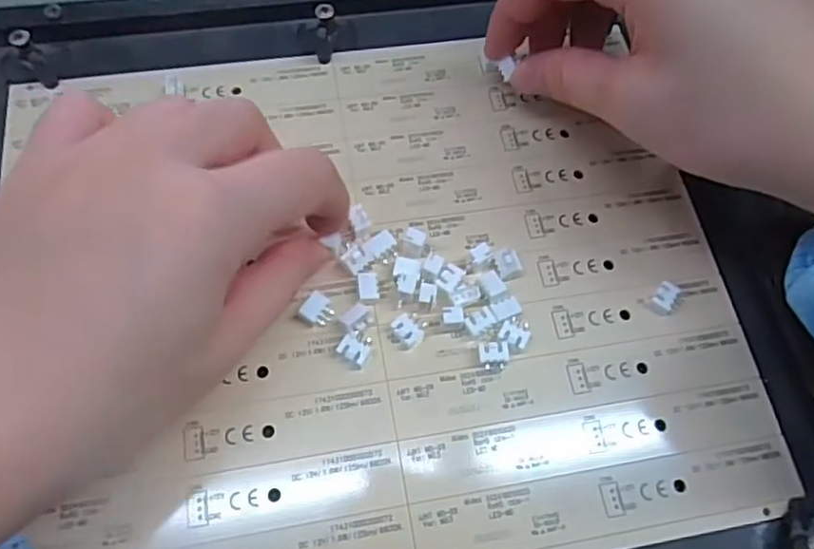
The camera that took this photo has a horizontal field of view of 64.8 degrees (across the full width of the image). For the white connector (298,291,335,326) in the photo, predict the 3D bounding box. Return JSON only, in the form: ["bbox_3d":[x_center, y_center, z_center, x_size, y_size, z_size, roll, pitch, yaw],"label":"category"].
[{"bbox_3d":[-0.031,0.013,0.224,0.009,0.007,0.011,29,68,9],"label":"white connector"}]

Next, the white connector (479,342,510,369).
[{"bbox_3d":[0.030,0.028,0.222,0.010,0.005,0.008,-6,67,-6],"label":"white connector"}]

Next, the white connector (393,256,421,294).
[{"bbox_3d":[0.000,0.000,0.227,0.009,0.004,0.014,6,66,0],"label":"white connector"}]

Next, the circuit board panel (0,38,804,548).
[{"bbox_3d":[-0.004,-0.001,0.233,0.233,0.009,0.207,-8,68,-7],"label":"circuit board panel"}]

